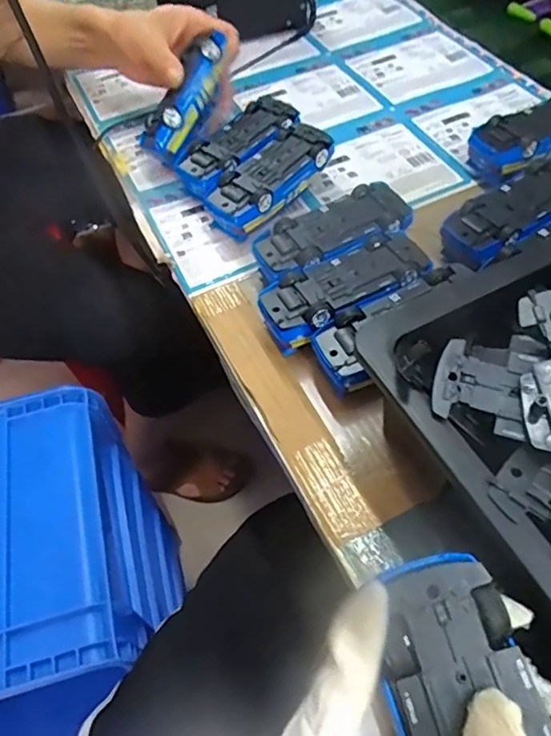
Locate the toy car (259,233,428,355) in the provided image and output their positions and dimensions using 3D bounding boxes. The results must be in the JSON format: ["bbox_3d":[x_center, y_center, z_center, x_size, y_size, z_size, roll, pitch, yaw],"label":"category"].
[{"bbox_3d":[0.052,-0.056,0.429,0.131,0.043,0.059,-26,58,-14],"label":"toy car"}]

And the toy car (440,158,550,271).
[{"bbox_3d":[0.199,-0.123,0.462,0.144,0.039,0.057,-30,59,-17],"label":"toy car"}]

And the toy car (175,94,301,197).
[{"bbox_3d":[-0.034,-0.208,0.538,0.061,0.044,0.137,37,65,24],"label":"toy car"}]

